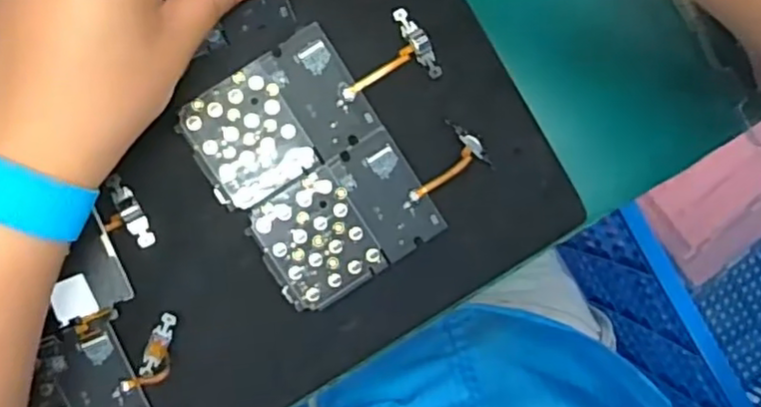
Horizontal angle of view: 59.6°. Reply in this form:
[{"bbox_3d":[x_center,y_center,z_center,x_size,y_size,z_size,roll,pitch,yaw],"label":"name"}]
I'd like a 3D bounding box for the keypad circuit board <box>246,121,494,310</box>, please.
[{"bbox_3d":[-0.003,0.001,0.308,0.110,0.006,0.055,-32,94,-2],"label":"keypad circuit board"}]

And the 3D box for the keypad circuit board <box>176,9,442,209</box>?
[{"bbox_3d":[-0.032,-0.047,0.303,0.116,0.004,0.055,-31,94,-2],"label":"keypad circuit board"}]

